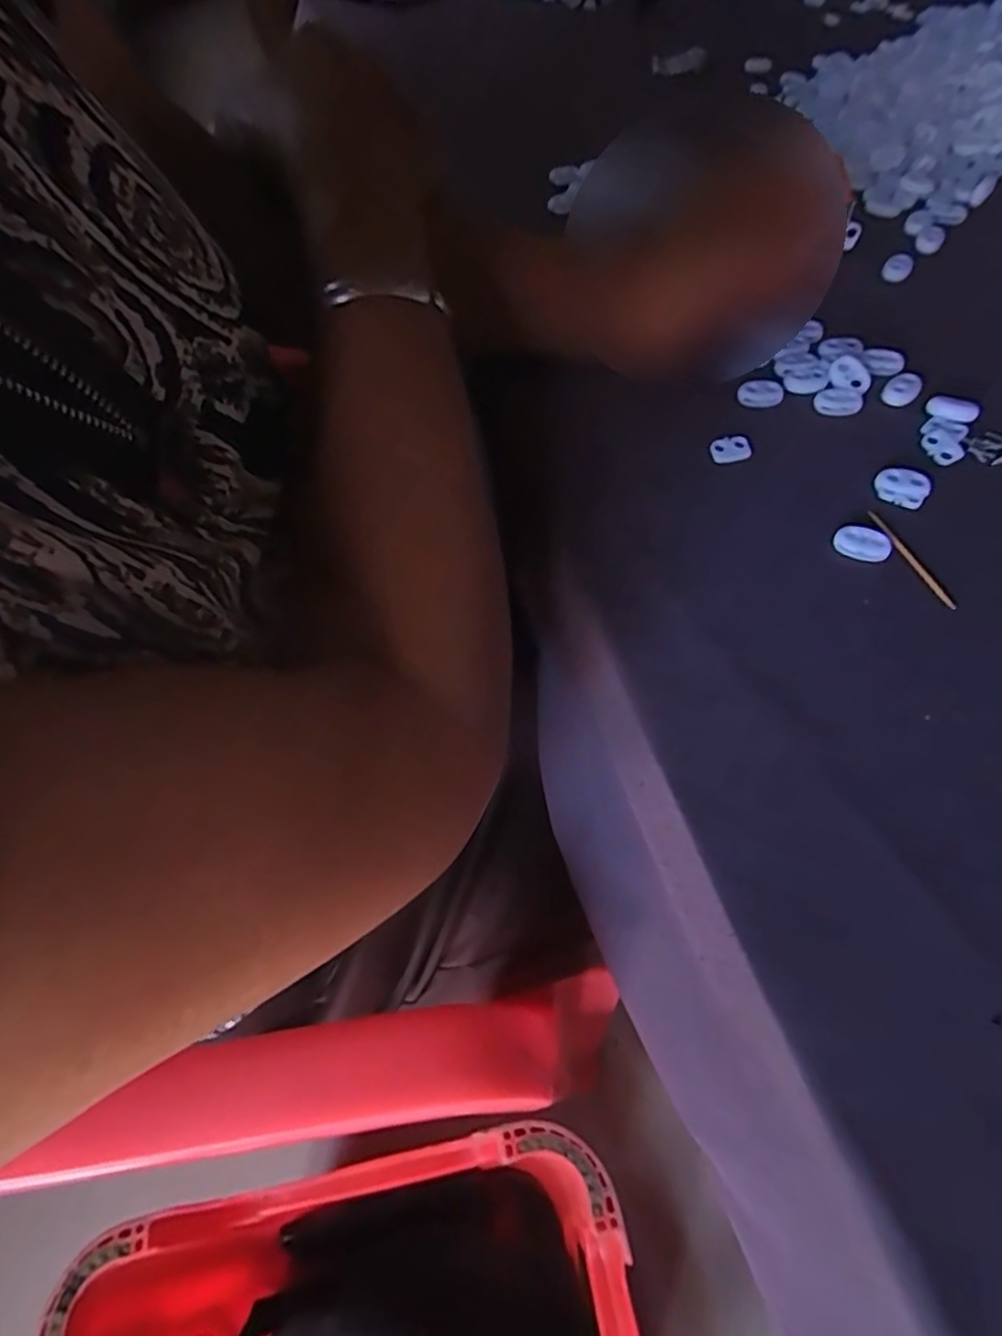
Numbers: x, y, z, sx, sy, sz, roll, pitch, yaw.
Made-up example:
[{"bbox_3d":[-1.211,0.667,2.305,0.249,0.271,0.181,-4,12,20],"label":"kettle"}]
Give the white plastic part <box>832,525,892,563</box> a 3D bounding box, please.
[{"bbox_3d":[0.157,-0.054,0.280,0.023,0.007,0.013,19,61,15],"label":"white plastic part"}]

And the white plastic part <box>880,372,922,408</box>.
[{"bbox_3d":[0.205,-0.142,0.330,0.019,0.006,0.015,-36,63,-18],"label":"white plastic part"}]

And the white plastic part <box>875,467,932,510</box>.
[{"bbox_3d":[0.183,-0.083,0.294,0.022,0.008,0.016,35,67,23],"label":"white plastic part"}]

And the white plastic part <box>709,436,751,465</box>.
[{"bbox_3d":[0.112,-0.107,0.316,0.018,0.008,0.011,-13,58,-4],"label":"white plastic part"}]

